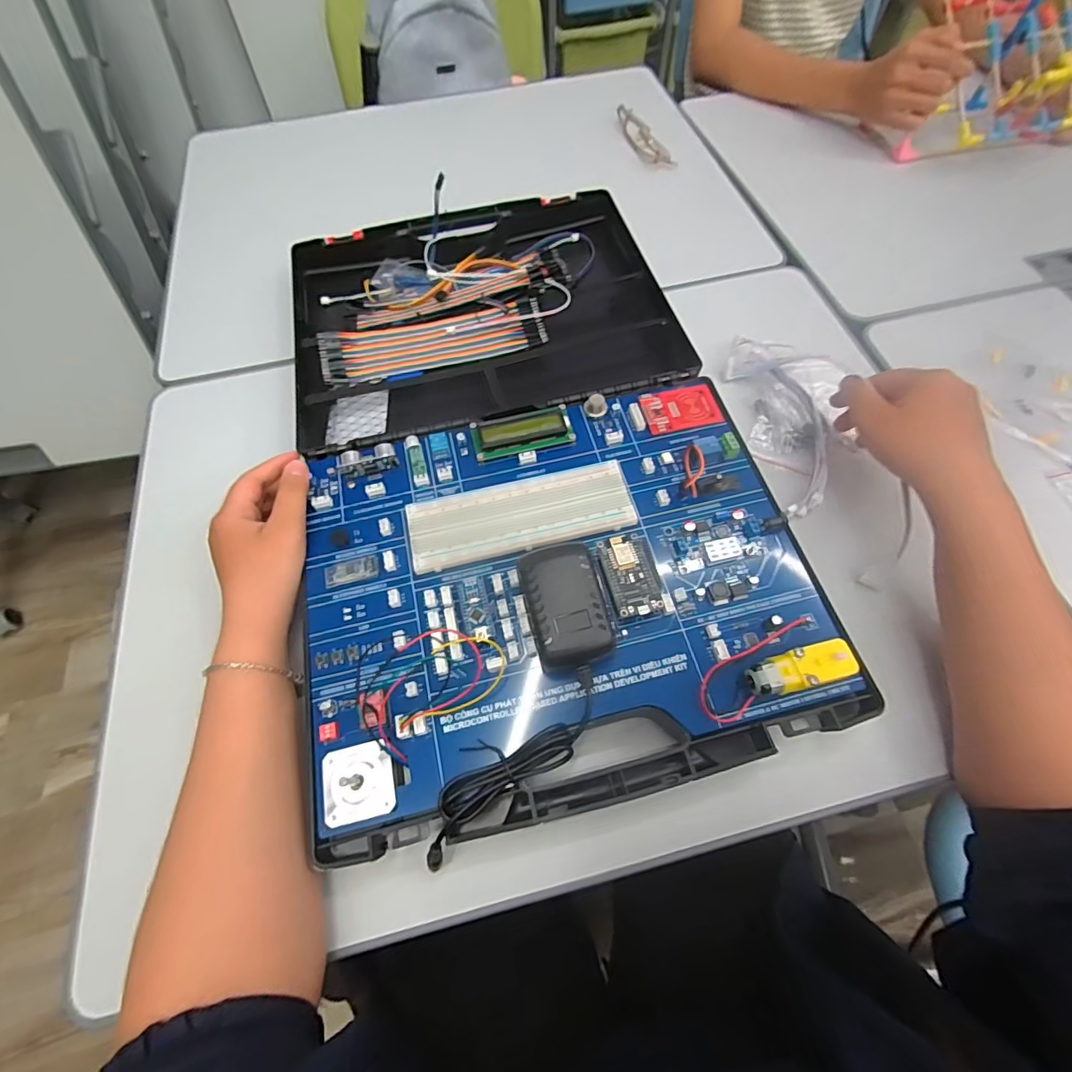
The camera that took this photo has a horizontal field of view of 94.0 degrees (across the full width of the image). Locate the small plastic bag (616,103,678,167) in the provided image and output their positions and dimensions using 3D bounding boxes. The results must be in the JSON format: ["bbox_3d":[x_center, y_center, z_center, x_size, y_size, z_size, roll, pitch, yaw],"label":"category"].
[{"bbox_3d":[0.141,-0.533,0.670,0.037,0.020,0.131,-23,65,-10],"label":"small plastic bag"}]

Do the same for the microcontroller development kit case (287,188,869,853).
[{"bbox_3d":[-0.020,-0.096,0.417,0.349,0.058,0.564,-13,63,-5],"label":"microcontroller development kit case"}]

